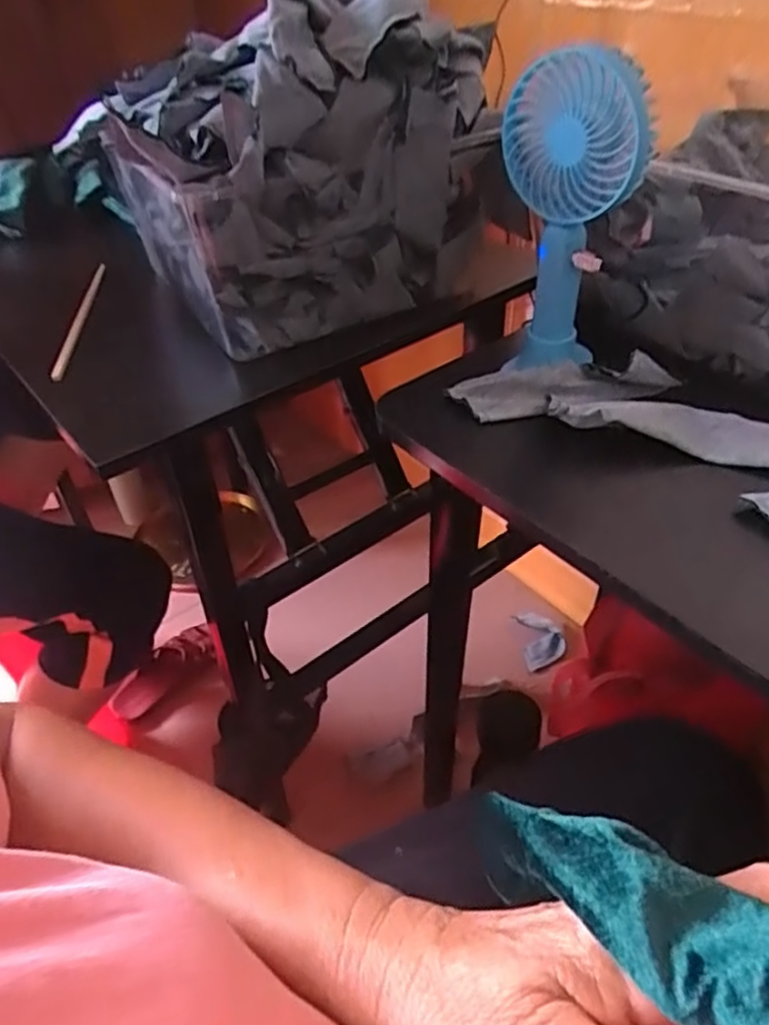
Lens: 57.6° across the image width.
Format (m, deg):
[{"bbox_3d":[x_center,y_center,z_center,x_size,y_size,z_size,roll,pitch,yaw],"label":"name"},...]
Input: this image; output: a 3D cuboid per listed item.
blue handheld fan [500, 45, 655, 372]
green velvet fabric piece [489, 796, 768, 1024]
[{"bbox_3d":[0.127,-0.198,0.494,0.096,0.206,0.047,6,43,11],"label":"blue handheld fan"},{"bbox_3d":[0.092,0.116,0.189,0.134,0.023,0.039,9,41,37],"label":"green velvet fabric piece"}]

